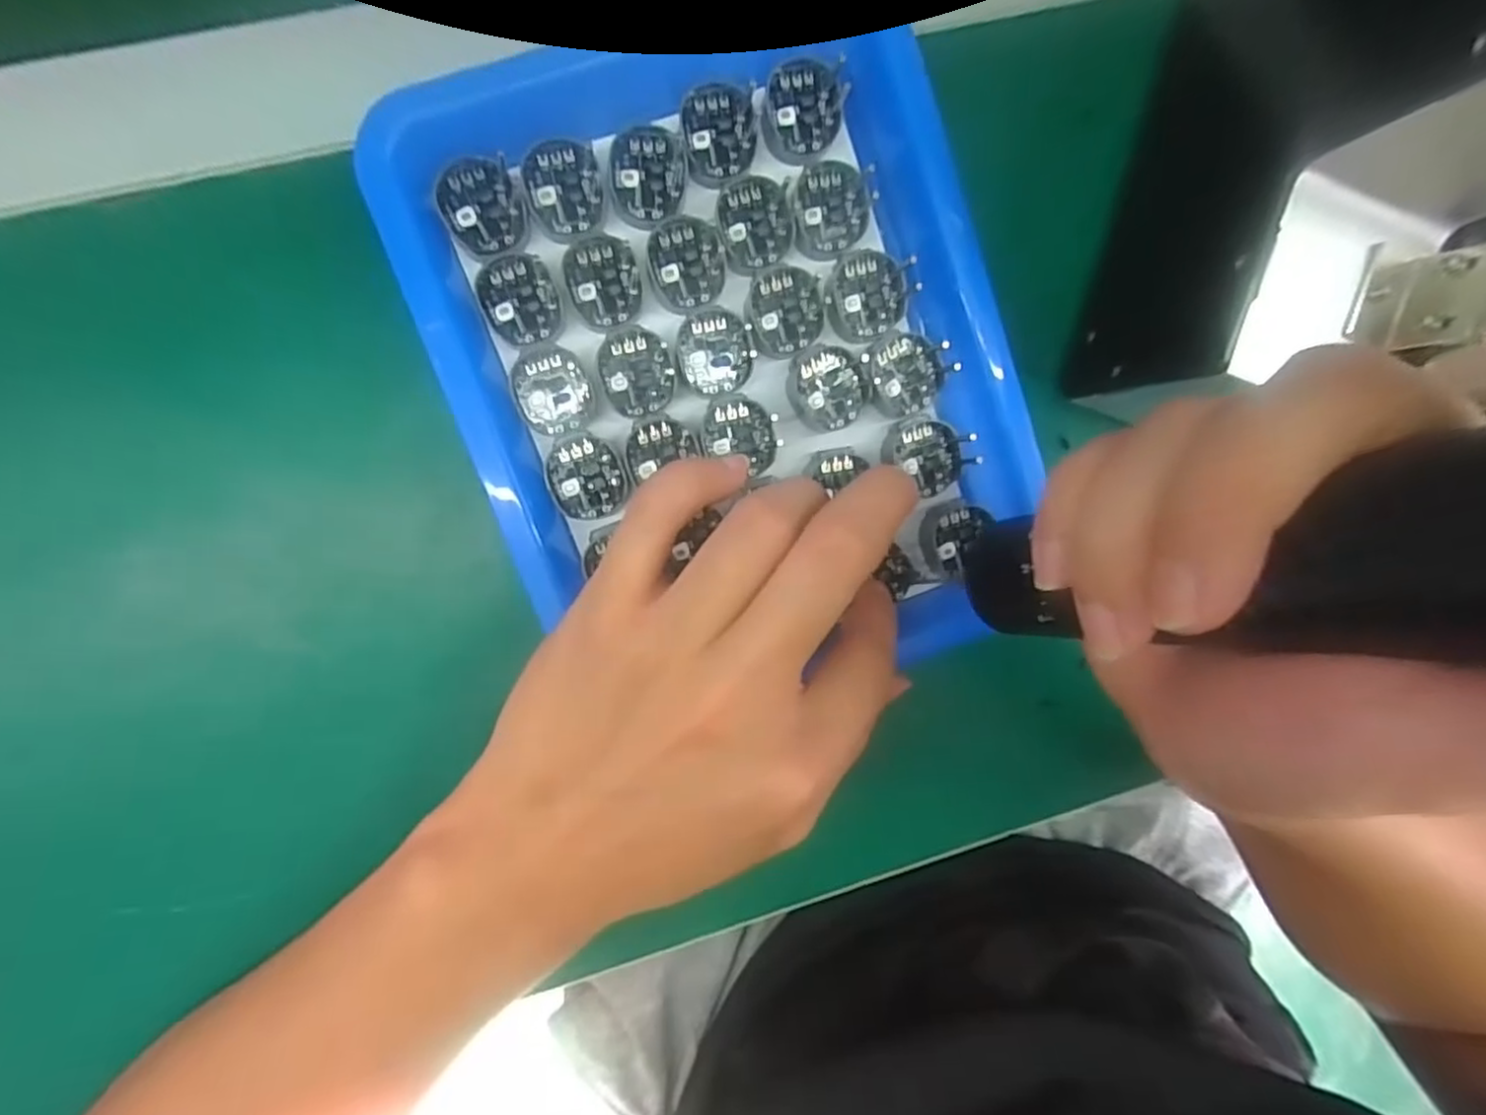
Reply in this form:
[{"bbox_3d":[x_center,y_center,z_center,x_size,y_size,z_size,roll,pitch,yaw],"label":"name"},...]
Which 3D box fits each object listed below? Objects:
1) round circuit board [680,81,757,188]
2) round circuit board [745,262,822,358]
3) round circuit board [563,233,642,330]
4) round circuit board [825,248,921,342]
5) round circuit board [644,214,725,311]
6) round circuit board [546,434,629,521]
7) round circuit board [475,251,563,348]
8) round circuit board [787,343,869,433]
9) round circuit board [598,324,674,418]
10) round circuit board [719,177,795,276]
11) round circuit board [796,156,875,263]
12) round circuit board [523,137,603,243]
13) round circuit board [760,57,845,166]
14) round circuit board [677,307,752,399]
[{"bbox_3d":[-0.007,-0.135,0.225,0.023,0.006,0.030,-6,94,-7],"label":"round circuit board"},{"bbox_3d":[0.014,-0.082,0.234,0.025,0.004,0.029,-3,94,-7],"label":"round circuit board"},{"bbox_3d":[-0.044,-0.088,0.224,0.023,0.005,0.029,-4,94,-7],"label":"round circuit board"},{"bbox_3d":[0.042,-0.089,0.236,0.028,0.004,0.031,28,90,-8],"label":"round circuit board"},{"bbox_3d":[-0.018,-0.095,0.227,0.024,0.005,0.029,5,93,-7],"label":"round circuit board"},{"bbox_3d":[-0.051,-0.026,0.232,0.025,0.004,0.027,0,89,-23],"label":"round circuit board"},{"bbox_3d":[-0.070,-0.081,0.221,0.024,0.005,0.028,-16,95,-6],"label":"round circuit board"},{"bbox_3d":[0.029,-0.058,0.238,0.025,0.004,0.028,-31,97,-4],"label":"round circuit board"},{"bbox_3d":[-0.035,-0.060,0.230,0.023,0.006,0.029,-3,94,-7],"label":"round circuit board"},{"bbox_3d":[0.005,-0.109,0.231,0.024,0.004,0.030,-2,94,-7],"label":"round circuit board"},{"bbox_3d":[0.030,-0.116,0.233,0.026,0.005,0.031,-5,94,-7],"label":"round circuit board"},{"bbox_3d":[-0.055,-0.115,0.220,0.024,0.008,0.030,-13,95,-6],"label":"round circuit board"},{"bbox_3d":[0.020,-0.145,0.228,0.025,0.007,0.029,21,91,-8],"label":"round circuit board"},{"bbox_3d":[-0.009,-0.067,0.233,0.024,0.008,0.027,-3,94,-7],"label":"round circuit board"}]

